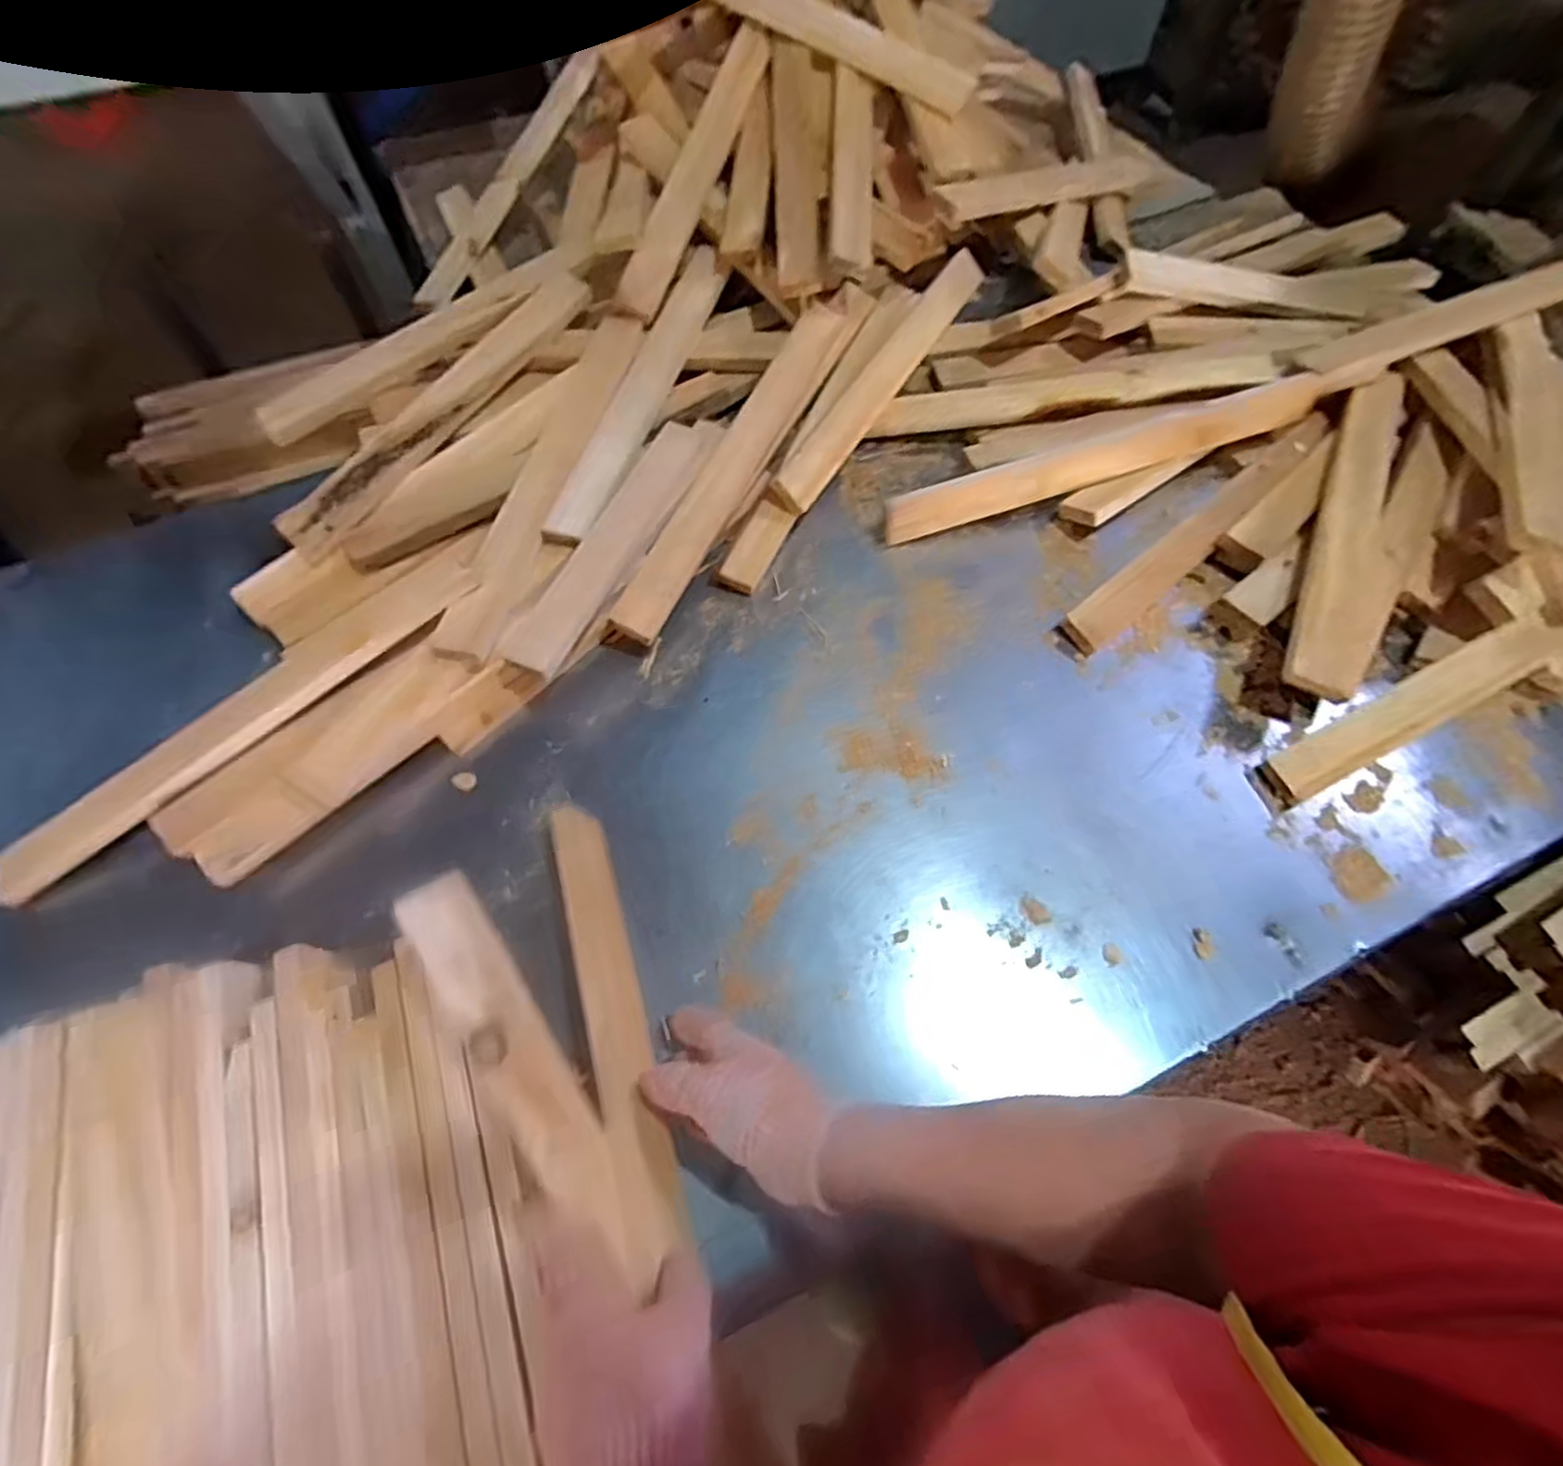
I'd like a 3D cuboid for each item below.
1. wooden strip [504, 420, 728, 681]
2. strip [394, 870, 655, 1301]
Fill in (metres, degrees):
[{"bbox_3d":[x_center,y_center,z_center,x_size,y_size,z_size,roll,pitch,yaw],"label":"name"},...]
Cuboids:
[{"bbox_3d":[-0.173,-0.219,0.736,0.065,0.014,0.381,21,65,9],"label":"wooden strip"},{"bbox_3d":[-0.156,0.211,0.431,0.019,0.058,0.261,-28,91,24],"label":"strip"}]

